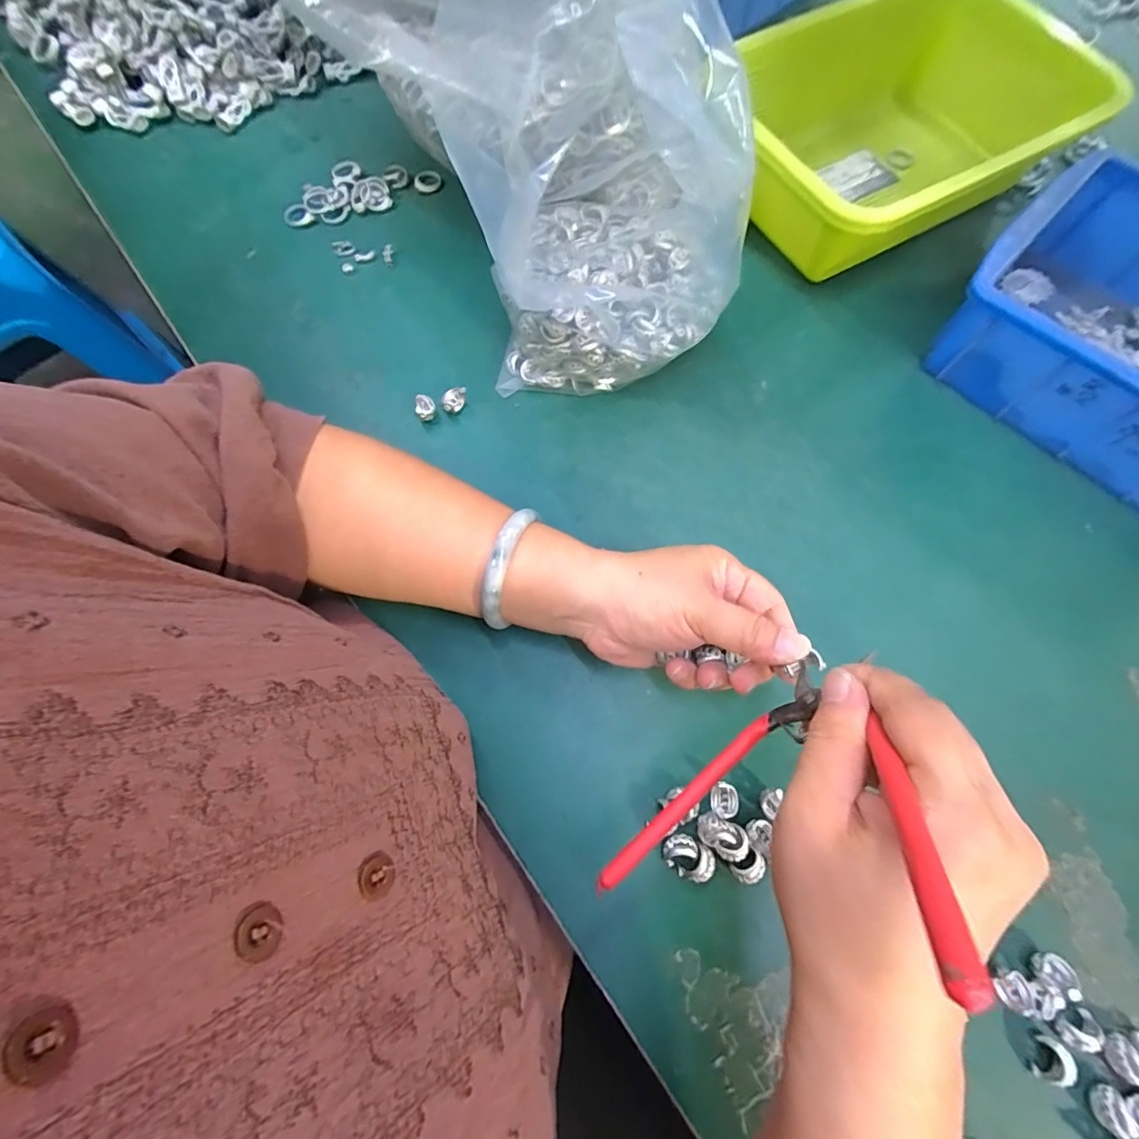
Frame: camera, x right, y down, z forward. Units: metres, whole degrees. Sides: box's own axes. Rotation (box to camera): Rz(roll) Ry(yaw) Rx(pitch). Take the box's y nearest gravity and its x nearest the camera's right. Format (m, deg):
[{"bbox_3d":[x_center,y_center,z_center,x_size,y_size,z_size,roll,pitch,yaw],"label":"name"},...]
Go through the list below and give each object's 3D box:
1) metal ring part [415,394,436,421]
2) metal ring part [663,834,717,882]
[{"bbox_3d":[-0.100,-0.113,0.354,0.013,0.012,0.017,-23,73,-6],"label":"metal ring part"},{"bbox_3d":[0.062,0.151,0.268,0.026,0.011,0.019,32,75,11],"label":"metal ring part"}]

